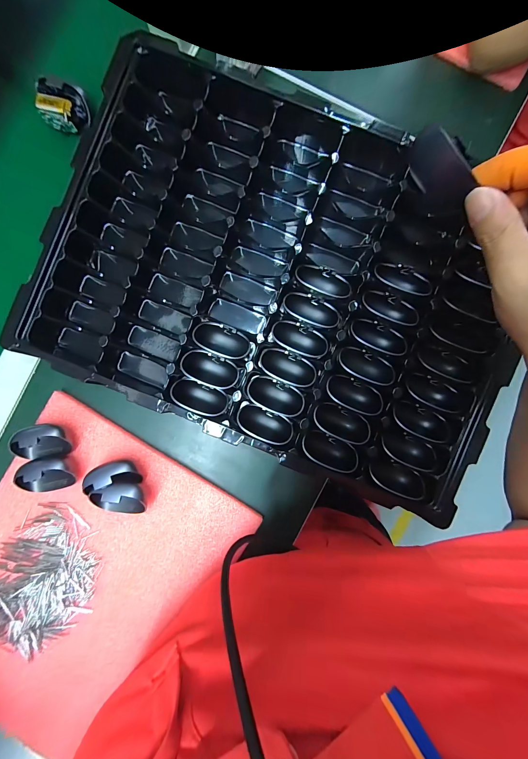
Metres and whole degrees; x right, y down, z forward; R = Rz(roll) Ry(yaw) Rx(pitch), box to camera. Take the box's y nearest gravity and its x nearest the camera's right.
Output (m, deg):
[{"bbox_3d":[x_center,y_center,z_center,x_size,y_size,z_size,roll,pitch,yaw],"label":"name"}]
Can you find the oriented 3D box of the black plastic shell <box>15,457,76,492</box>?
[{"bbox_3d":[-0.226,0.099,0.281,0.041,0.025,0.035,-8,89,2],"label":"black plastic shell"}]

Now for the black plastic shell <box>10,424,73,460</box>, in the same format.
[{"bbox_3d":[-0.228,0.064,0.281,0.046,0.032,0.036,-10,89,2],"label":"black plastic shell"}]

